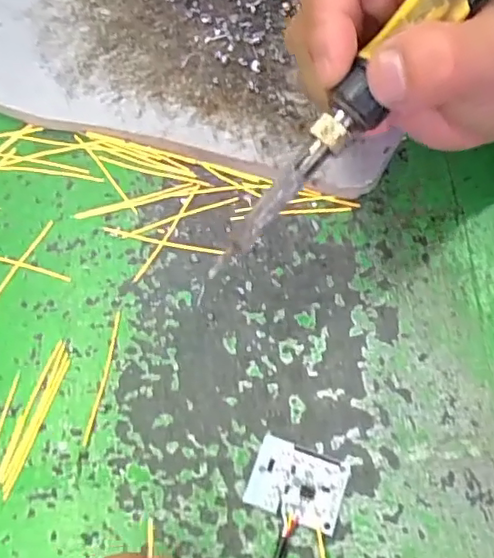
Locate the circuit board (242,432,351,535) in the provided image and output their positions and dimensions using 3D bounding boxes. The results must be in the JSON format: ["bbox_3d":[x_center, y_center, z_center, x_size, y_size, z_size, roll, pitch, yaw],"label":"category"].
[{"bbox_3d":[0.017,0.072,0.207,0.032,0.004,0.027,21,66,9],"label":"circuit board"}]

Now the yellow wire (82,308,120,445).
[{"bbox_3d":[-0.055,0.036,0.226,0.004,0.004,0.053,8,65,3],"label":"yellow wire"}]

